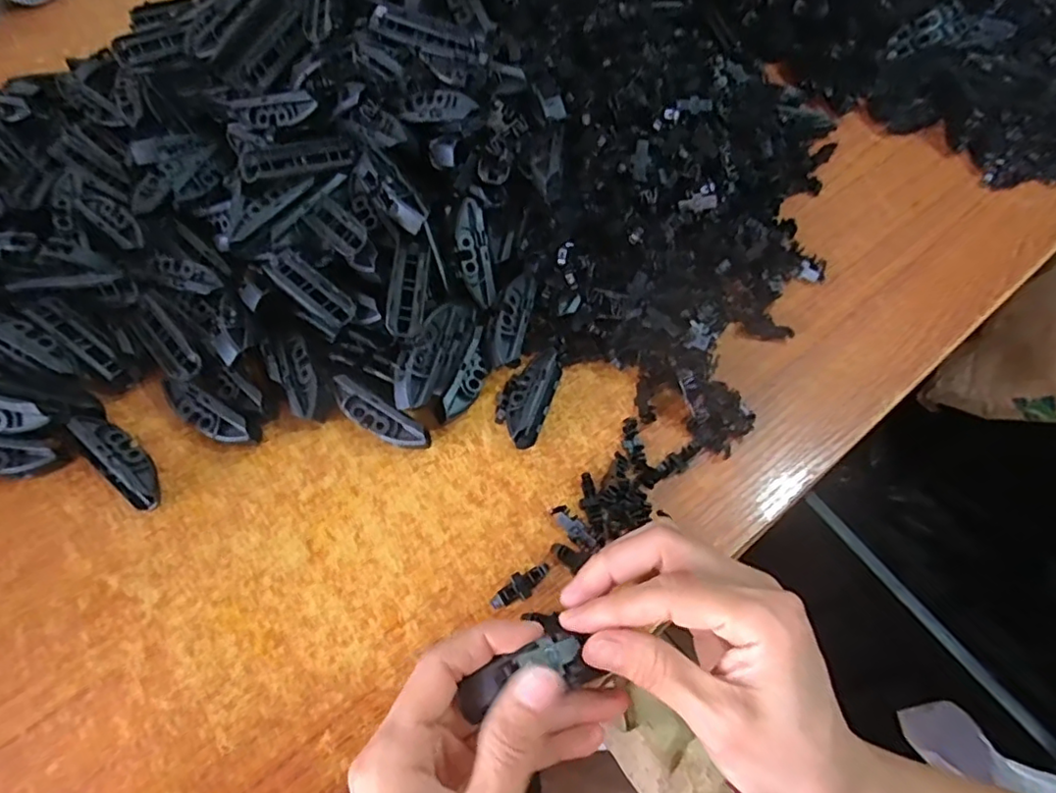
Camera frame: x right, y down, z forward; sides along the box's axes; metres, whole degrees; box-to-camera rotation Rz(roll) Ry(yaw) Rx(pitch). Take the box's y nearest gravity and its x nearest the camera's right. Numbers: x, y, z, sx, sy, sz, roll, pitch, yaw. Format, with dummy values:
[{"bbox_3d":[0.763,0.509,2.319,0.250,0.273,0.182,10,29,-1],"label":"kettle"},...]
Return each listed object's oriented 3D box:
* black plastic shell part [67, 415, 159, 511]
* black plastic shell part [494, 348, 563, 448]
[{"bbox_3d":[-0.231,0.035,0.343,0.063,0.022,0.023,38,62,19],"label":"black plastic shell part"},{"bbox_3d":[0.000,-0.002,0.383,0.031,0.022,0.067,20,58,9],"label":"black plastic shell part"}]

